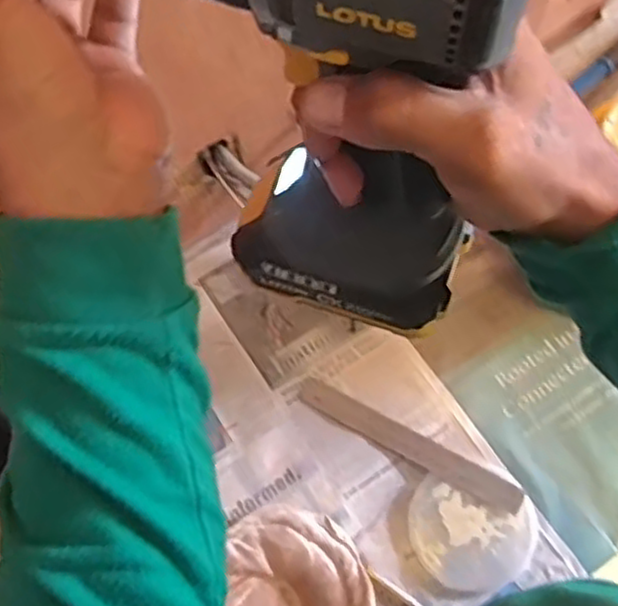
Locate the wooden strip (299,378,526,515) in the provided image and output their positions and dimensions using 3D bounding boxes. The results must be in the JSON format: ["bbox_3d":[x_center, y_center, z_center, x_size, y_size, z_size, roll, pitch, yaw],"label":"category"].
[{"bbox_3d":[0.097,0.139,0.735,0.235,0.005,0.032,28,69,17],"label":"wooden strip"}]

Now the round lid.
[{"bbox_3d":[0.155,0.211,0.700,0.114,0.015,0.111,-1,67,2],"label":"round lid"}]

